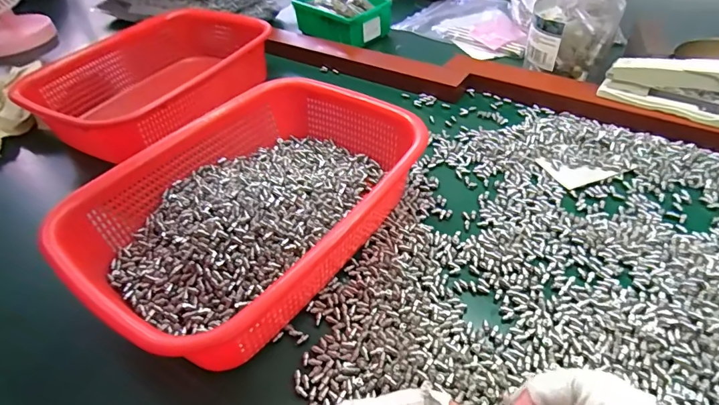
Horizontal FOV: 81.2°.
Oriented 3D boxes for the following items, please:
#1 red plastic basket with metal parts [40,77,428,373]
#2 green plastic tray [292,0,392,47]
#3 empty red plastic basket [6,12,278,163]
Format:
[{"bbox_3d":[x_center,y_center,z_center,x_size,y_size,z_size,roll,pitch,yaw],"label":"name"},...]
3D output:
[{"bbox_3d":[-0.085,-0.005,0.371,0.210,0.071,0.268,24,51,27],"label":"red plastic basket with metal parts"},{"bbox_3d":[-0.030,-0.316,0.700,0.108,0.051,0.155,-33,50,-25],"label":"green plastic tray"},{"bbox_3d":[-0.249,-0.170,0.571,0.217,0.079,0.336,26,52,29],"label":"empty red plastic basket"}]

